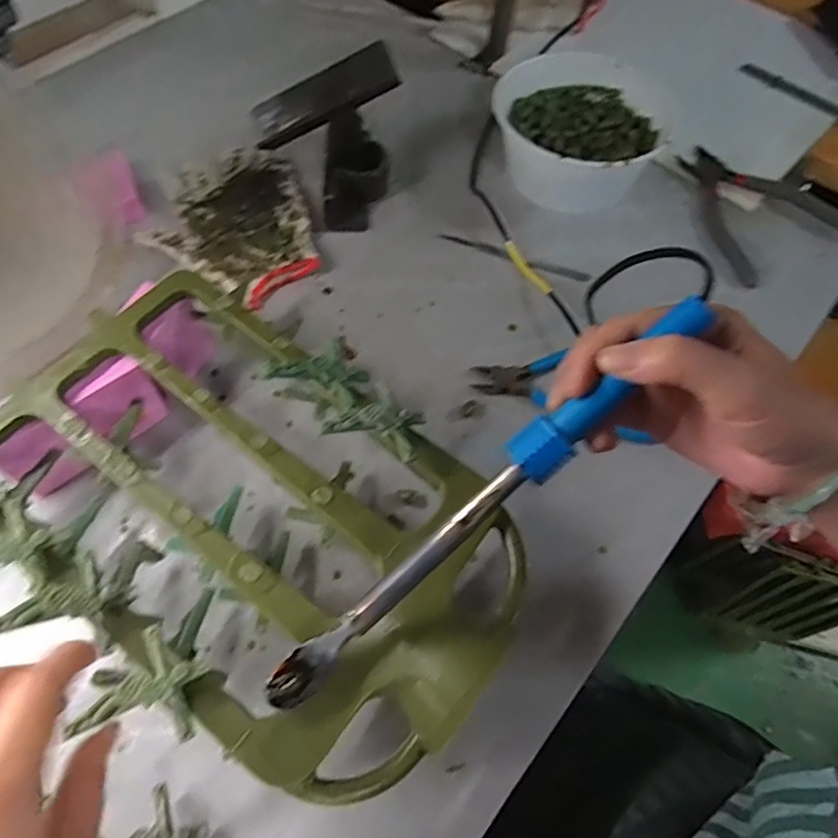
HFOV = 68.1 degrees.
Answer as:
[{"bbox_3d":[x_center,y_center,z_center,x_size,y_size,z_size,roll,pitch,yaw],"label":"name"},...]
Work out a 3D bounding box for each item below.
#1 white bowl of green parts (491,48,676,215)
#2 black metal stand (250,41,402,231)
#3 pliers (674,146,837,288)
[{"bbox_3d":[0.159,-0.285,0.614,0.165,0.063,0.179,1,61,-2],"label":"white bowl of green parts"},{"bbox_3d":[-0.080,-0.253,0.558,0.122,0.114,0.100,-8,61,-7],"label":"black metal stand"},{"bbox_3d":[0.324,-0.215,0.607,0.141,0.011,0.163,-23,64,-14],"label":"pliers"}]

